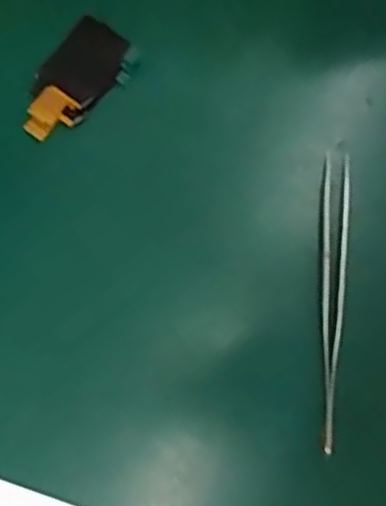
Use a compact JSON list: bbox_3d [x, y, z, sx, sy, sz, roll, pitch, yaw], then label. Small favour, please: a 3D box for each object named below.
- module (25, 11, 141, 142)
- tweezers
[{"bbox_3d":[-0.054,-0.079,0.329,0.033,0.006,0.060,37,81,1],"label":"module"},{"bbox_3d":[0.059,0.018,0.306,0.012,0.015,0.126,6,79,1],"label":"tweezers"}]

